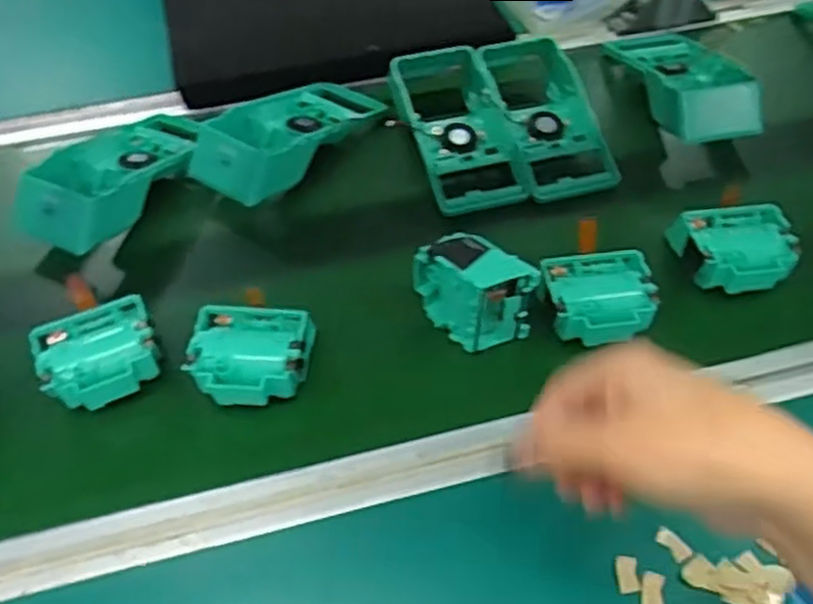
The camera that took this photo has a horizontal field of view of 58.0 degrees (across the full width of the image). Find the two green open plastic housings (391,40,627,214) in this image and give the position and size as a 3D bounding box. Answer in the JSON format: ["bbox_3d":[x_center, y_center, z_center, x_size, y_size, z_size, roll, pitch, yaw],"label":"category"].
[{"bbox_3d":[0.081,-0.163,0.656,0.166,0.051,0.187,-11,53,-5],"label":"two green open plastic housings"}]

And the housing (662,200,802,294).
[{"bbox_3d":[0.243,-0.036,0.549,0.074,0.044,0.069,2,53,5],"label":"housing"}]

